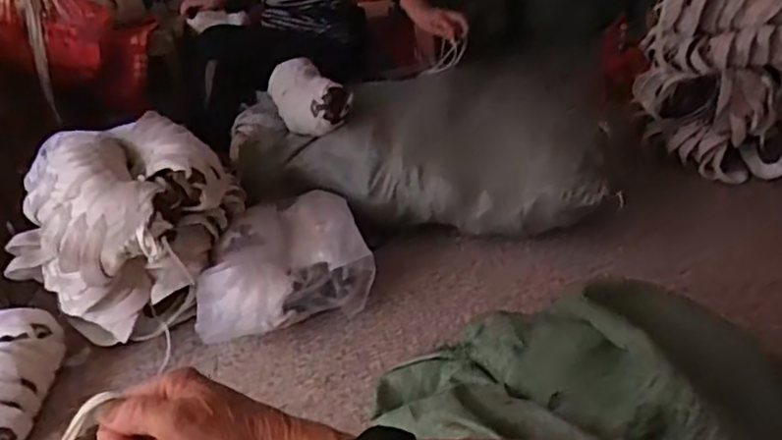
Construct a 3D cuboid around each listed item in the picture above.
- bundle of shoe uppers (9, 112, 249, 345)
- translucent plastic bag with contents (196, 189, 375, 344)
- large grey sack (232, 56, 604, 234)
[{"bbox_3d":[-0.539,0.009,1.301,0.377,0.347,0.356,-6,29,3],"label":"bundle of shoe uppers"},{"bbox_3d":[-0.239,0.102,1.347,0.355,0.174,0.312,-15,30,-12],"label":"translucent plastic bag with contents"},{"bbox_3d":[0.035,-0.170,1.510,0.927,0.283,0.306,3,30,18],"label":"large grey sack"}]

